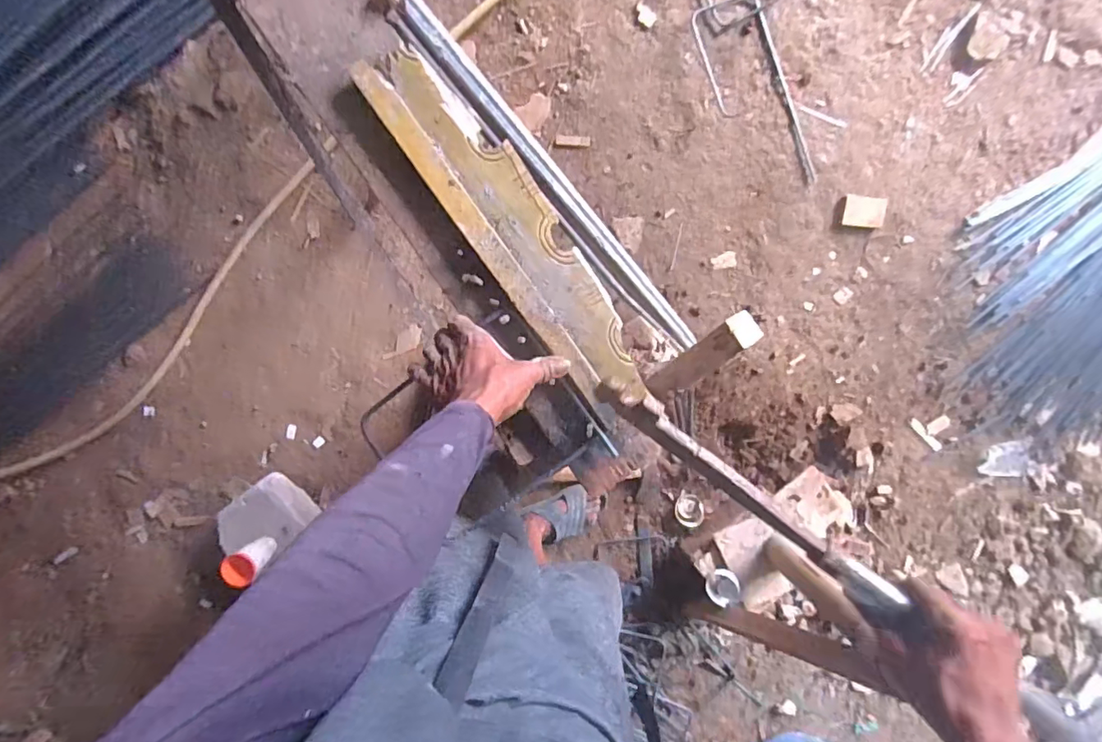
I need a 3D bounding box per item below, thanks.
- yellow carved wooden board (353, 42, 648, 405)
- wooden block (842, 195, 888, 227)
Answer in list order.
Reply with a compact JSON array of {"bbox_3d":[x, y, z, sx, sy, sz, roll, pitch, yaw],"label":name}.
[{"bbox_3d":[-0.039,-0.145,0.541,0.088,0.023,0.409,-36,94,3],"label":"yellow carved wooden board"},{"bbox_3d":[0.720,-0.364,1.238,0.094,0.028,0.064,5,95,-1],"label":"wooden block"}]

